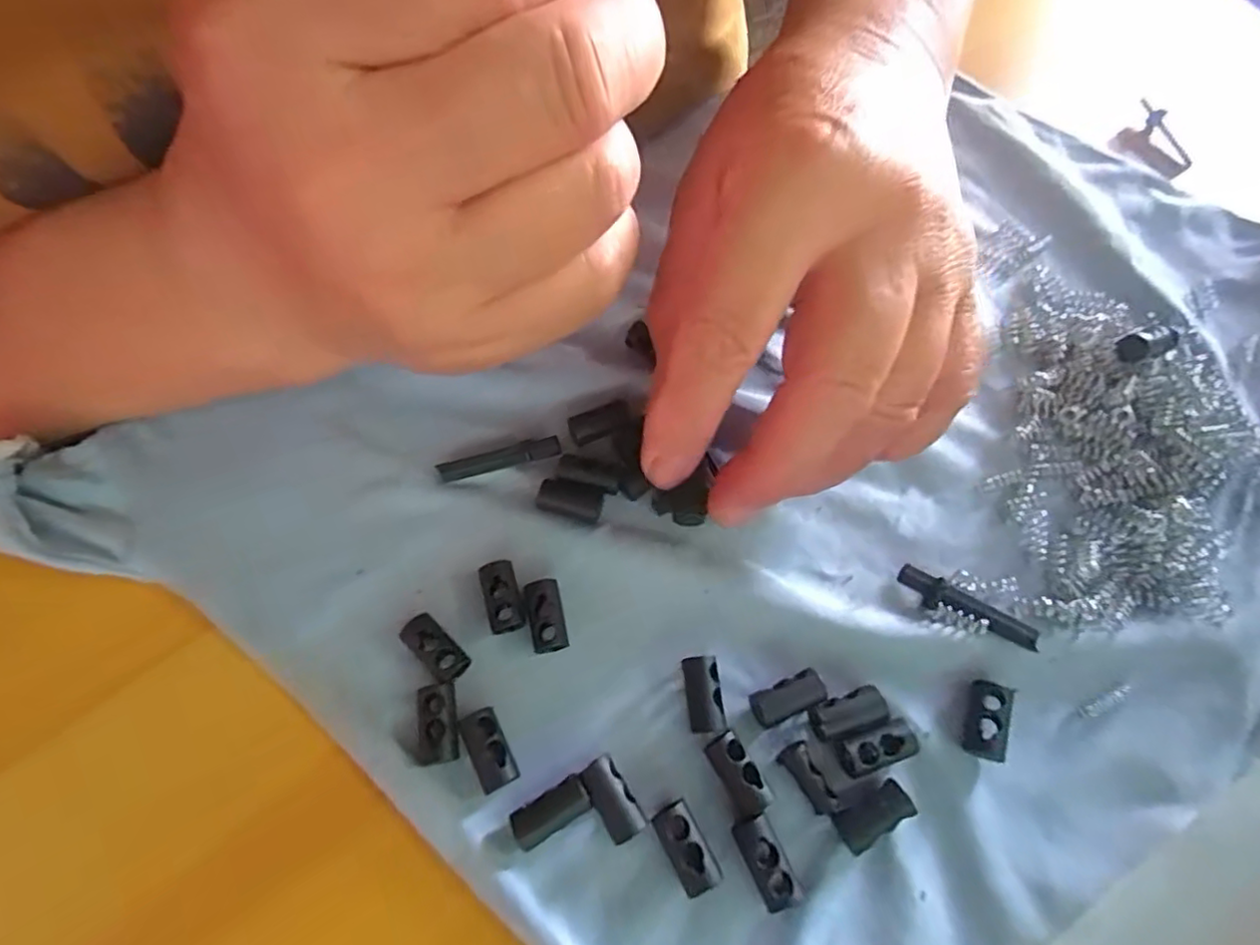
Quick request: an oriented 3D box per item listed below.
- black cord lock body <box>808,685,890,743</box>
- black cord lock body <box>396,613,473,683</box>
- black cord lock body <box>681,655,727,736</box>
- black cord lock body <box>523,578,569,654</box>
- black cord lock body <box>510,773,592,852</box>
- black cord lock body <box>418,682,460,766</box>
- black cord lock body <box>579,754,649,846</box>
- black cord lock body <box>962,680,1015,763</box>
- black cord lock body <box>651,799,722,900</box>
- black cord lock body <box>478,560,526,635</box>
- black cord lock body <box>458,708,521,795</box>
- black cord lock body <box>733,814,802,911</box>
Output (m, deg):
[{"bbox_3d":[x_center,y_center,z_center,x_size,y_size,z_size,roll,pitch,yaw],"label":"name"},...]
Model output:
[{"bbox_3d":[0.054,0.060,0.152,0.017,0.006,0.009,-17,67,-9],"label":"black cord lock body"},{"bbox_3d":[-0.050,0.045,0.157,0.020,0.005,0.009,41,71,15],"label":"black cord lock body"},{"bbox_3d":[0.018,0.056,0.154,0.008,0.006,0.017,-5,66,-4],"label":"black cord lock body"},{"bbox_3d":[-0.022,0.038,0.161,0.009,0.005,0.018,-11,67,-6],"label":"black cord lock body"},{"bbox_3d":[-0.018,0.078,0.142,0.018,0.005,0.008,-29,70,-13],"label":"black cord lock body"},{"bbox_3d":[-0.046,0.061,0.148,0.008,0.005,0.017,-9,66,-5],"label":"black cord lock body"},{"bbox_3d":[-0.004,0.077,0.145,0.009,0.007,0.018,-29,70,-13],"label":"black cord lock body"},{"bbox_3d":[0.089,0.062,0.154,0.008,0.006,0.018,17,67,6],"label":"black cord lock body"},{"bbox_3d":[0.013,0.086,0.140,0.009,0.008,0.019,-26,69,-12],"label":"black cord lock body"},{"bbox_3d":[-0.034,0.033,0.163,0.009,0.007,0.018,-15,67,-8],"label":"black cord lock body"},{"bbox_3d":[-0.034,0.067,0.148,0.009,0.005,0.018,-25,69,-12],"label":"black cord lock body"},{"bbox_3d":[0.031,0.088,0.139,0.008,0.007,0.019,-21,68,-10],"label":"black cord lock body"}]

